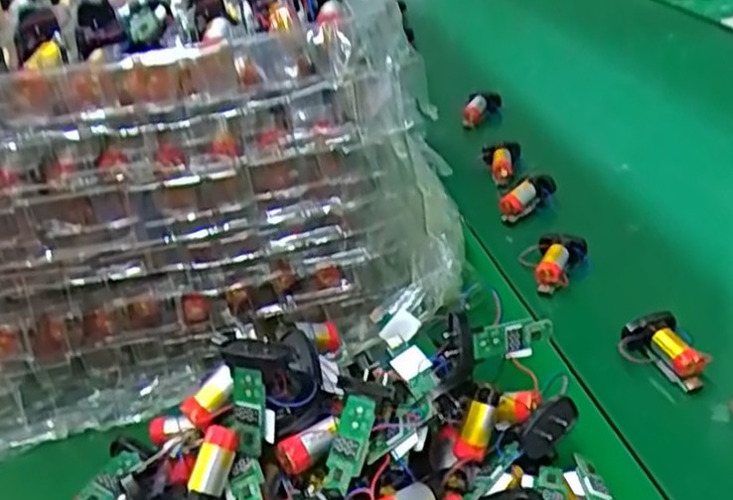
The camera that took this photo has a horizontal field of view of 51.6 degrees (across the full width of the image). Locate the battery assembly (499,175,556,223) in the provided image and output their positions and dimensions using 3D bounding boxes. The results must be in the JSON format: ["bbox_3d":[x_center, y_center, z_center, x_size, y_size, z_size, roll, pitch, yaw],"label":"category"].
[{"bbox_3d":[0.129,-0.042,0.596,0.058,0.022,0.019,-31,39,-32],"label":"battery assembly"}]

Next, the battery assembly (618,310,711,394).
[{"bbox_3d":[0.169,0.059,0.432,0.035,0.021,0.044,-11,33,-6],"label":"battery assembly"}]

